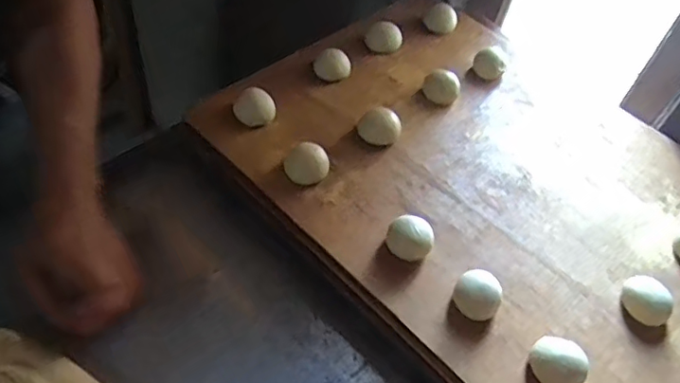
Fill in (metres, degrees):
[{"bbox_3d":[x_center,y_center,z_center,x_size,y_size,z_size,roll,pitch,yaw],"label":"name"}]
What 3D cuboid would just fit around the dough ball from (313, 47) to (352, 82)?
[{"bbox_3d":[-0.009,-0.152,0.687,0.038,0.026,0.034,-34,63,-27],"label":"dough ball"}]

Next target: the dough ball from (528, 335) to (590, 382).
[{"bbox_3d":[0.180,0.141,0.469,0.040,0.026,0.045,-32,62,-26],"label":"dough ball"}]

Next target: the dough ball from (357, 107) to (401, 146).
[{"bbox_3d":[0.043,-0.070,0.622,0.044,0.023,0.040,3,53,-3],"label":"dough ball"}]

